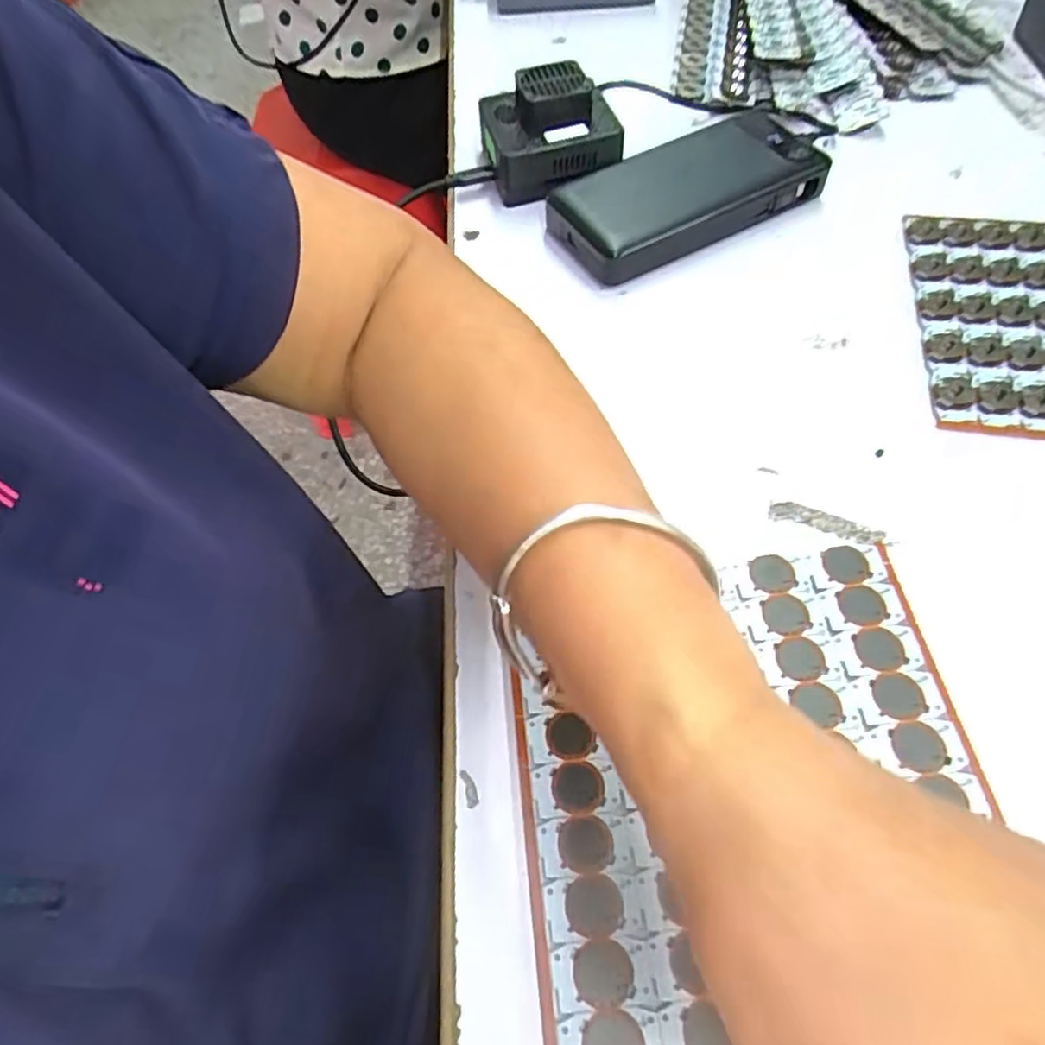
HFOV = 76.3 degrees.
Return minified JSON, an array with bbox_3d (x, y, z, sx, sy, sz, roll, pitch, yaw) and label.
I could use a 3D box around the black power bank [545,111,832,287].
[{"bbox_3d":[0.102,-0.200,0.399,0.173,0.028,0.072,-28,61,-13],"label":"black power bank"}]

